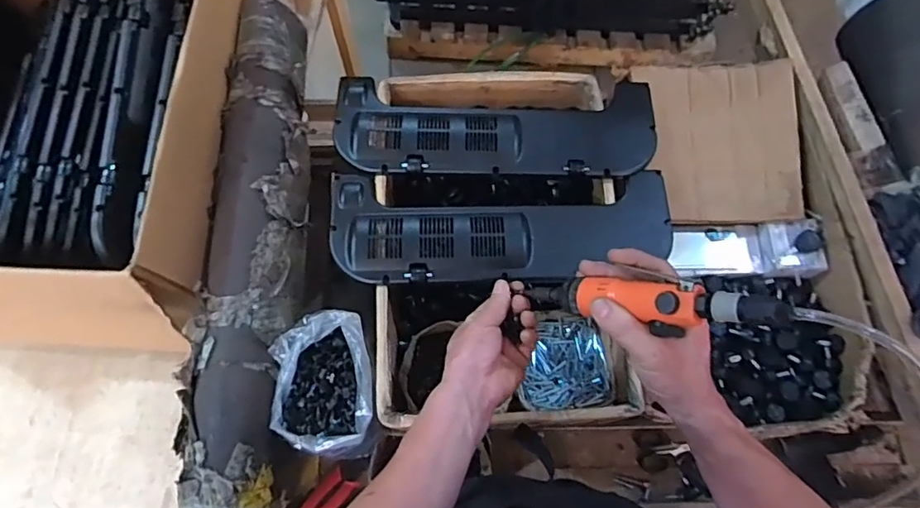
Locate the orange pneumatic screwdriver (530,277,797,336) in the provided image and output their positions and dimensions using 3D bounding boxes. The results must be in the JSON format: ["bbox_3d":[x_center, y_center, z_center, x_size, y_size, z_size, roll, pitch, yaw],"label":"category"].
[{"bbox_3d":[0.162,0.044,0.502,0.033,0.258,0.041,35,69,-36],"label":"orange pneumatic screwdriver"}]

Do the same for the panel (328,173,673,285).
[{"bbox_3d":[0.057,-0.039,0.756,0.472,0.025,0.158,0,72,0],"label":"panel"}]

